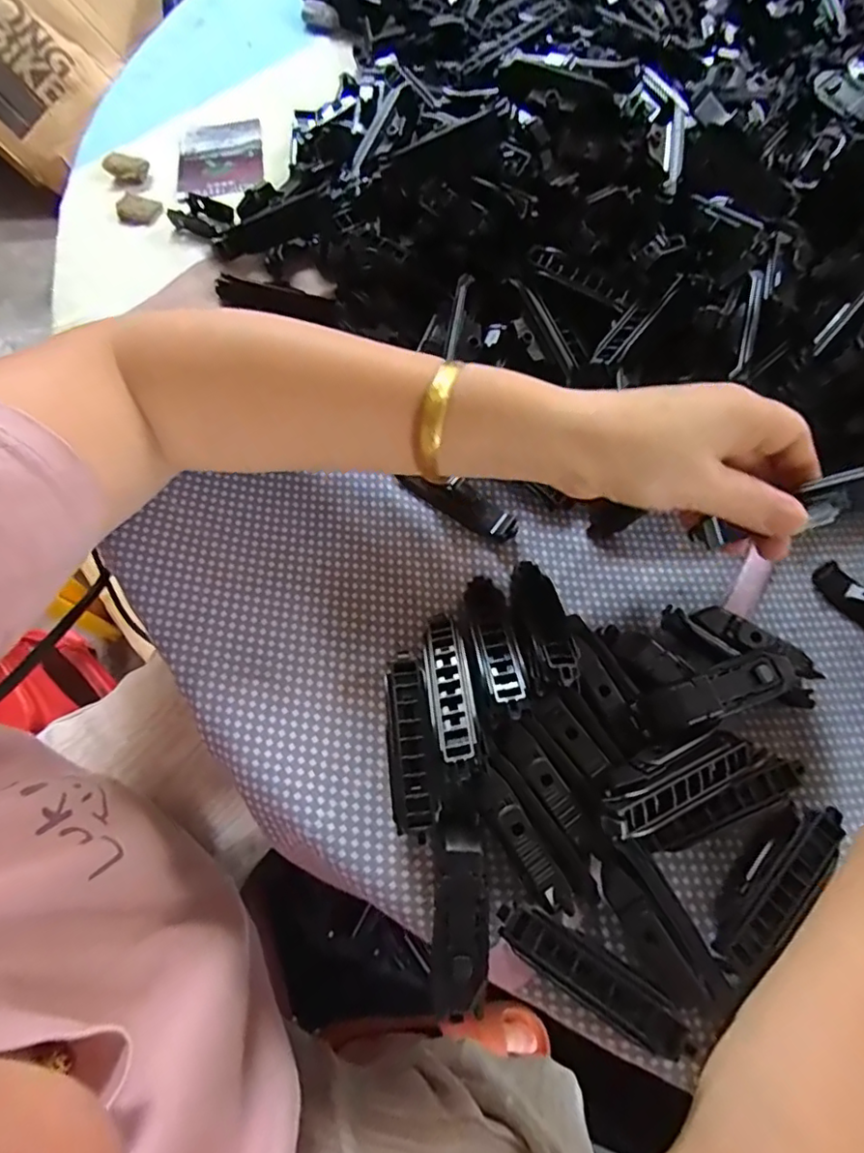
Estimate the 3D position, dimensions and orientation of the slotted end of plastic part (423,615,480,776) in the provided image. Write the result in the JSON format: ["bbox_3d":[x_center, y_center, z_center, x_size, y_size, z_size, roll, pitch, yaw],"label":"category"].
[{"bbox_3d":[0.008,0.052,0.255,0.019,0.014,0.076,-6,51,-5],"label":"slotted end of plastic part"}]

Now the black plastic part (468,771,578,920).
[{"bbox_3d":[0.038,0.111,0.238,0.016,0.004,0.062,-30,73,-14],"label":"black plastic part"}]

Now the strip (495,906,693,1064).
[{"bbox_3d":[0.062,0.156,0.219,0.078,0.010,0.018,32,70,10],"label":"strip"}]

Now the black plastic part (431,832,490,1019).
[{"bbox_3d":[0.012,0.138,0.224,0.021,0.007,0.062,5,68,-1],"label":"black plastic part"}]

